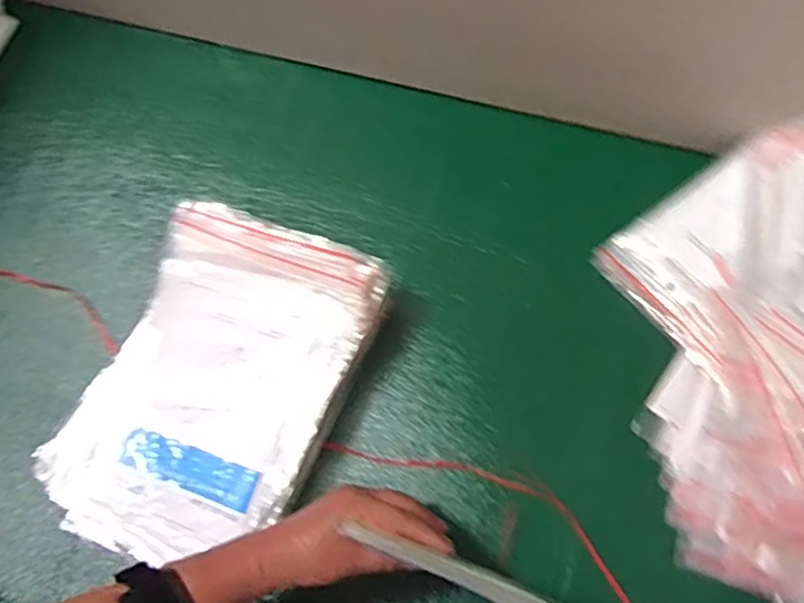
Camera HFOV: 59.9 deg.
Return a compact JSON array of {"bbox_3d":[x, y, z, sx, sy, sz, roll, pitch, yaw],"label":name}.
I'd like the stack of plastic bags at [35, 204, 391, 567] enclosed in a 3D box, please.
[{"bbox_3d":[-0.158,0.075,0.590,0.203,0.084,0.301,26,74,10],"label":"stack of plastic bags"}]

